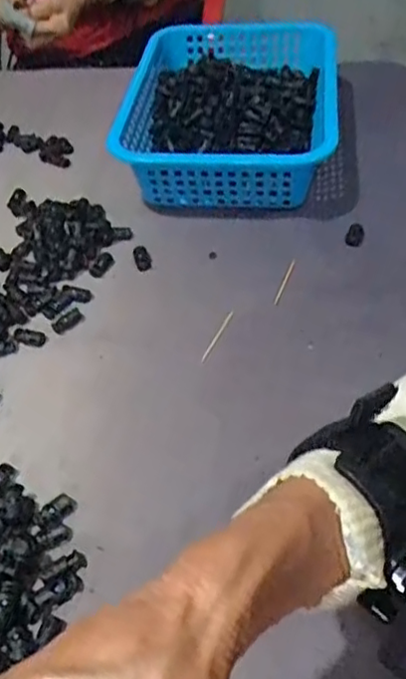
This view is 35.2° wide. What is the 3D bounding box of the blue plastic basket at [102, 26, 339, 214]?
[{"bbox_3d":[0.029,-0.248,0.689,0.212,0.095,0.263,3,49,8],"label":"blue plastic basket"}]

